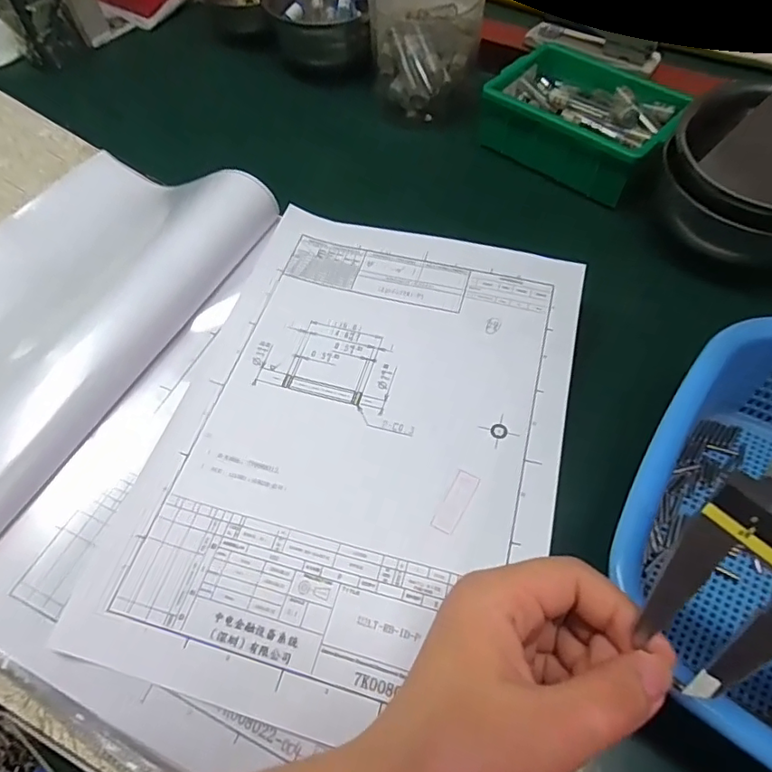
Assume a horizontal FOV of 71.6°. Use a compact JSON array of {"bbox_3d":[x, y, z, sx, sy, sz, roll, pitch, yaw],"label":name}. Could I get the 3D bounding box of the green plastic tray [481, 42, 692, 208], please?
[{"bbox_3d":[0.167,-0.226,0.458,0.151,0.052,0.101,36,66,21],"label":"green plastic tray"}]

